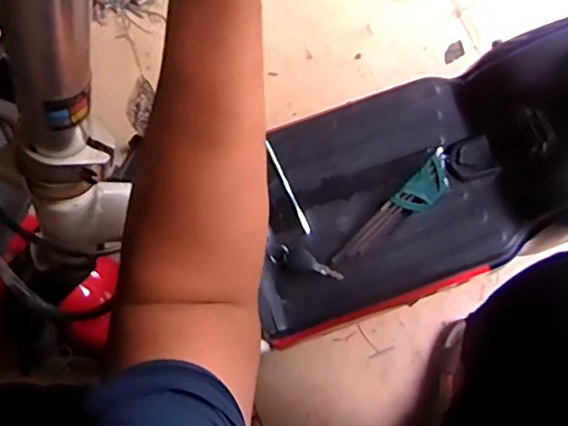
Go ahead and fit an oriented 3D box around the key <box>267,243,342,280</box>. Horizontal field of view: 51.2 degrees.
[{"bbox_3d":[0.025,0.054,0.671,0.084,0.007,0.024,13,75,3],"label":"key"}]

